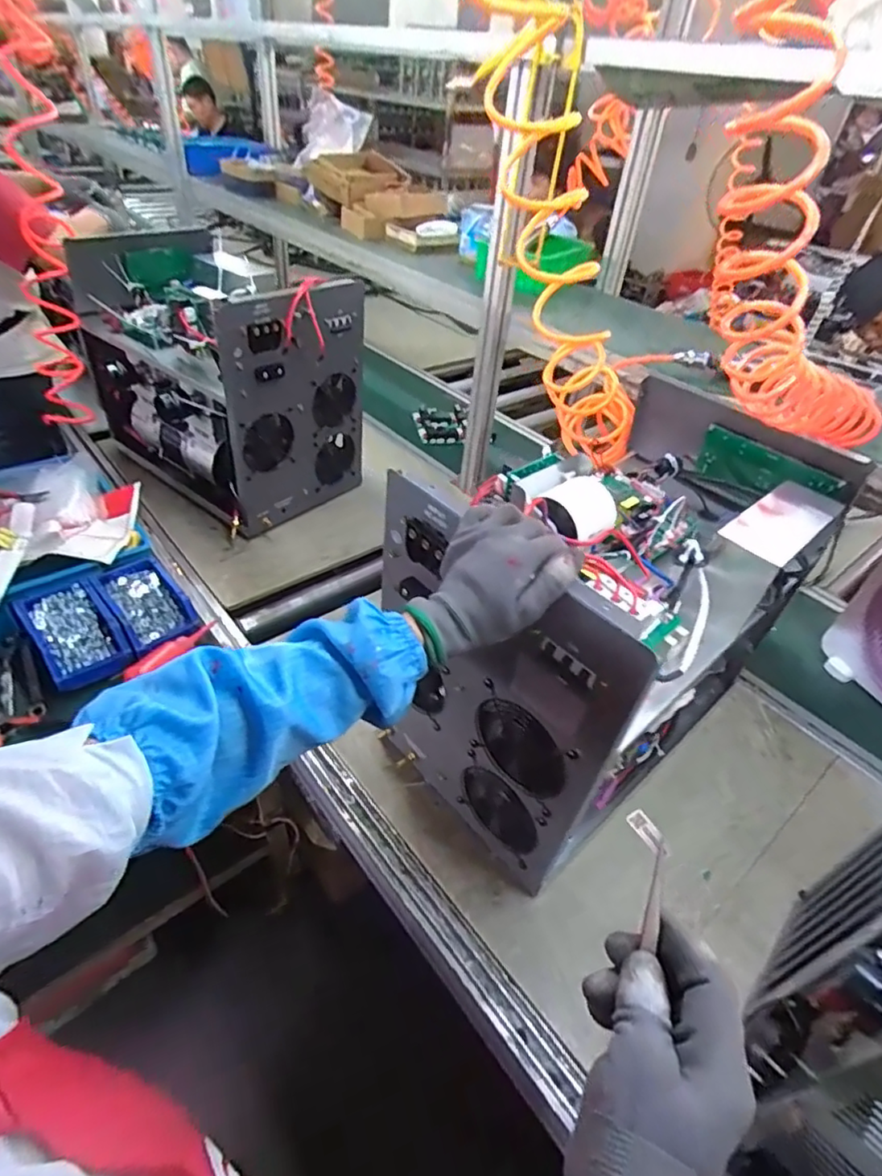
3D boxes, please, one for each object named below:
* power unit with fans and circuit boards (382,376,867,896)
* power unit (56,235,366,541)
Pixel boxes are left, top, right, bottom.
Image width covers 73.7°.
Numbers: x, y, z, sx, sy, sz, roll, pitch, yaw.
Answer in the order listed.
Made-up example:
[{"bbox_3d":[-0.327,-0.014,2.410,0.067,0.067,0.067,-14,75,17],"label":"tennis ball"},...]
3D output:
[{"bbox_3d":[0.226,0.026,0.784,0.300,0.431,0.549,35,49,29],"label":"power unit with fans and circuit boards"},{"bbox_3d":[-0.466,-0.449,1.252,0.568,0.442,0.348,35,49,29],"label":"power unit"}]

